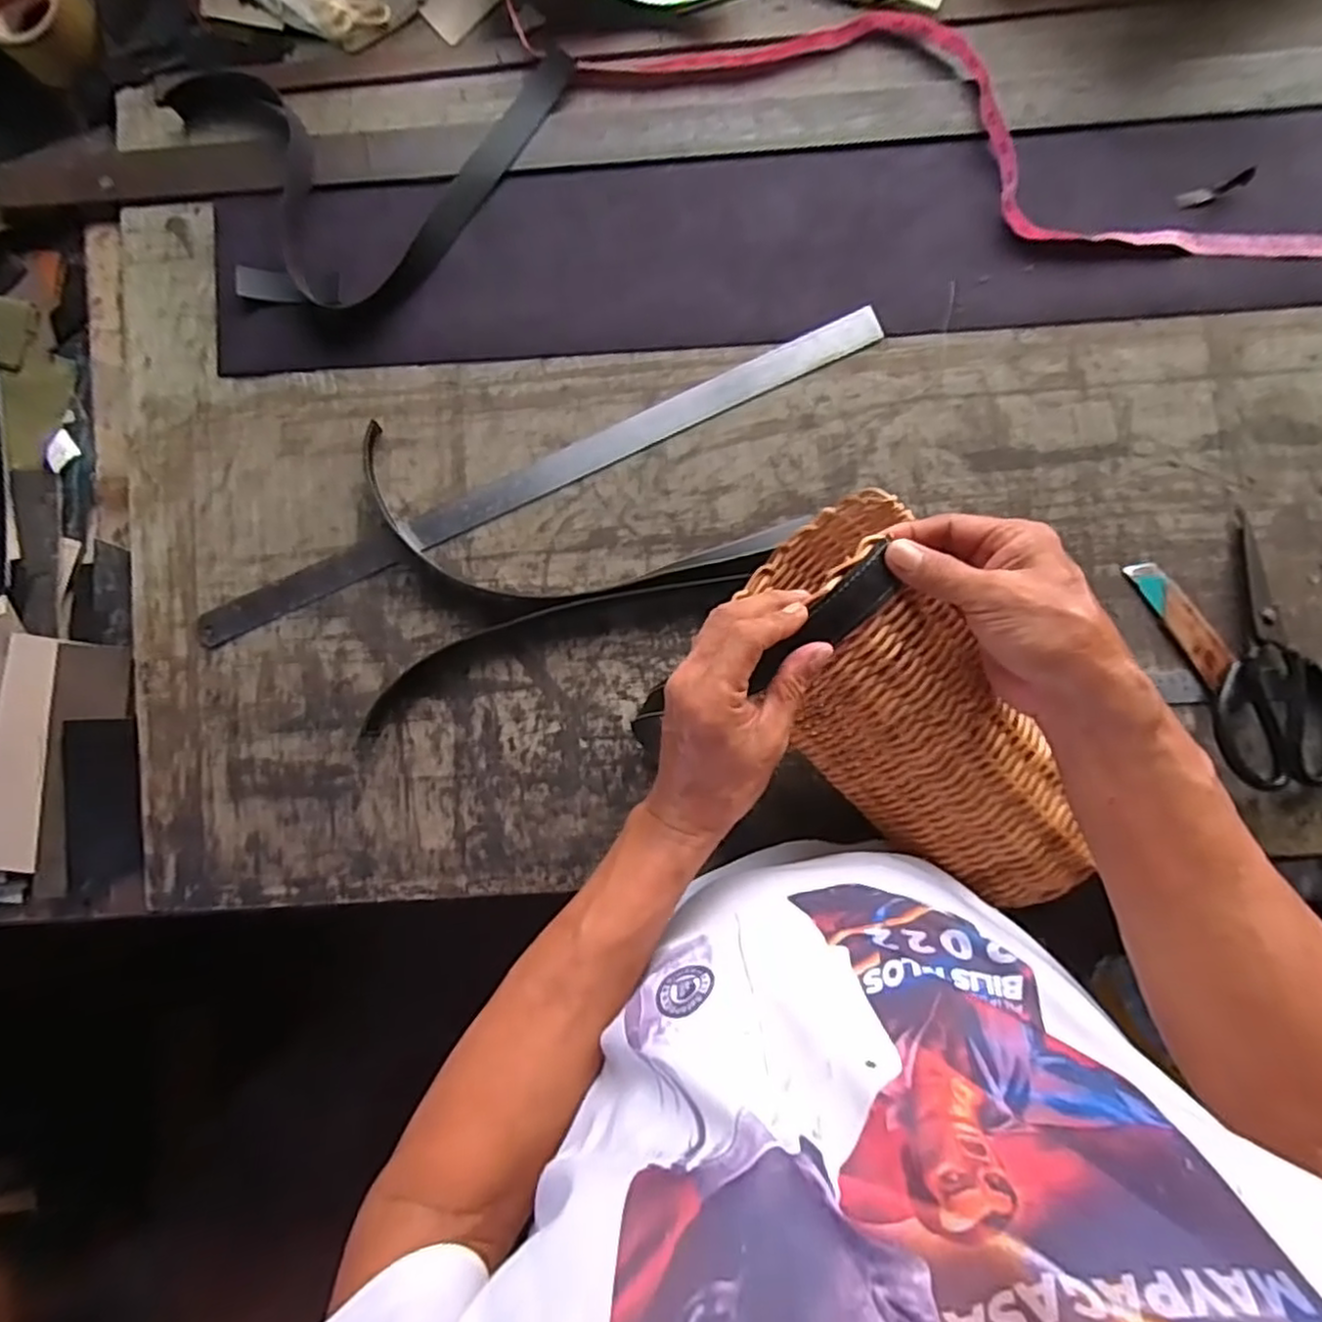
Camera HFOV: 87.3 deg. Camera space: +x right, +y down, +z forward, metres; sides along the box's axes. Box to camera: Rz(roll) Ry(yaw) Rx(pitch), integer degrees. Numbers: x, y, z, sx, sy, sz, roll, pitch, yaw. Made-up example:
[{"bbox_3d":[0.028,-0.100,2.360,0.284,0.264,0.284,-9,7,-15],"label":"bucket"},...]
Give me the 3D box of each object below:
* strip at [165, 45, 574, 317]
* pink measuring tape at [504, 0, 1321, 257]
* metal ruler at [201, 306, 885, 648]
[{"bbox_3d":[-0.261,-0.406,0.580,0.346,0.039,0.215,2,88,3],"label":"strip"},{"bbox_3d":[0.380,-0.406,0.563,1.025,0.020,0.167,13,88,4],"label":"pink measuring tape"},{"bbox_3d":[-0.105,-0.149,0.586,0.616,0.008,0.032,-25,86,2],"label":"metal ruler"}]

